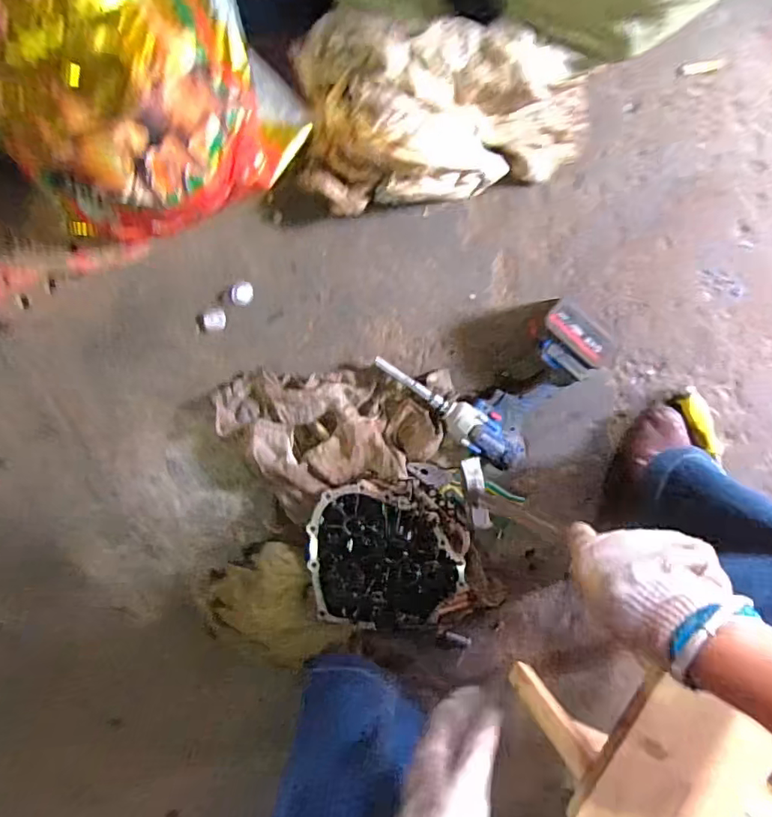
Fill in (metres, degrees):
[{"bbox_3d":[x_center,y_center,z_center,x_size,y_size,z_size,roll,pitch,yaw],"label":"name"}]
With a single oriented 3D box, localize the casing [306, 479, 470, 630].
[{"bbox_3d":[0.006,0.228,0.815,0.249,0.043,0.234,7,99,0],"label":"casing"}]

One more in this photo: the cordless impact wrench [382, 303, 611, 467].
[{"bbox_3d":[0.166,-0.066,0.767,0.253,0.077,0.254,44,97,-5],"label":"cordless impact wrench"}]

